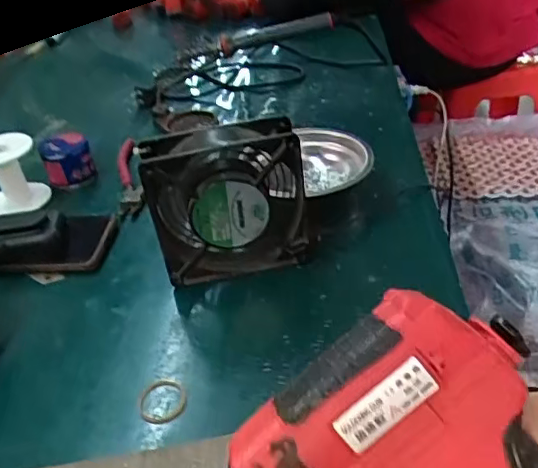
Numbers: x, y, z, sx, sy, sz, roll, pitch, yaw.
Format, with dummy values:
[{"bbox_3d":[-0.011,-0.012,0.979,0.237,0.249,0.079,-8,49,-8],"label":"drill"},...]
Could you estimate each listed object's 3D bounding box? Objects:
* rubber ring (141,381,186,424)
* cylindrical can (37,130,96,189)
[{"bbox_3d":[-0.071,0.112,0.379,0.031,0.004,0.034,-4,35,3],"label":"rubber ring"},{"bbox_3d":[-0.222,-0.081,0.625,0.050,0.050,0.049,-19,37,-15],"label":"cylindrical can"}]

